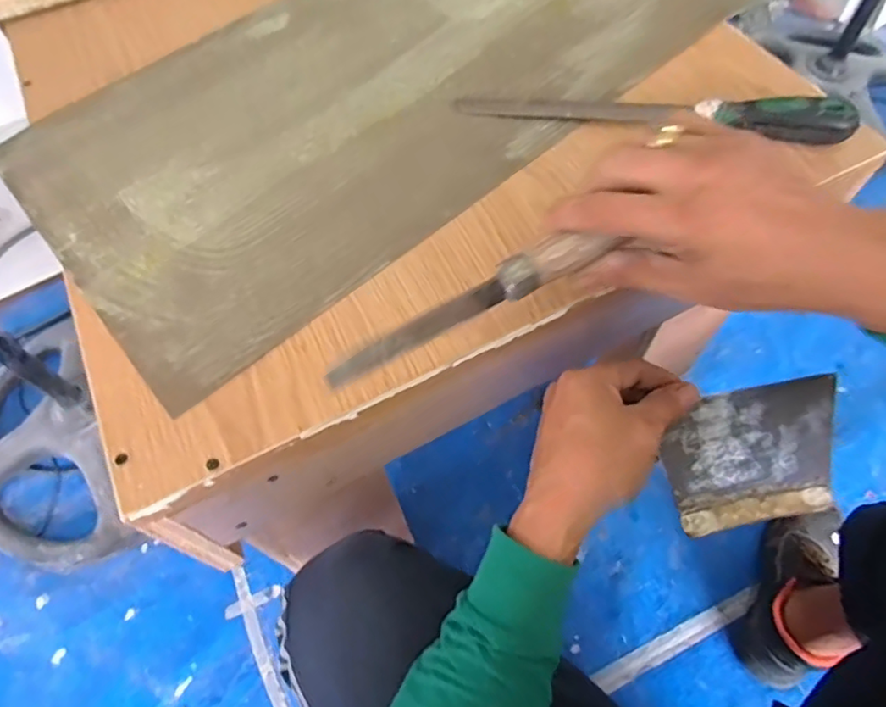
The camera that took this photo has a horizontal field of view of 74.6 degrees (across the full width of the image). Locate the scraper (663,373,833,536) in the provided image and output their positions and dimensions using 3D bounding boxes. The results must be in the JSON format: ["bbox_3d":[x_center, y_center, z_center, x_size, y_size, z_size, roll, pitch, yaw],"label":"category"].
[{"bbox_3d":[0.230,0.075,0.430,0.132,0.007,0.097,-9,92,-6],"label":"scraper"}]

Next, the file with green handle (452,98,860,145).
[{"bbox_3d":[0.163,-0.194,0.462,0.300,0.026,0.021,9,61,8],"label":"file with green handle"}]

